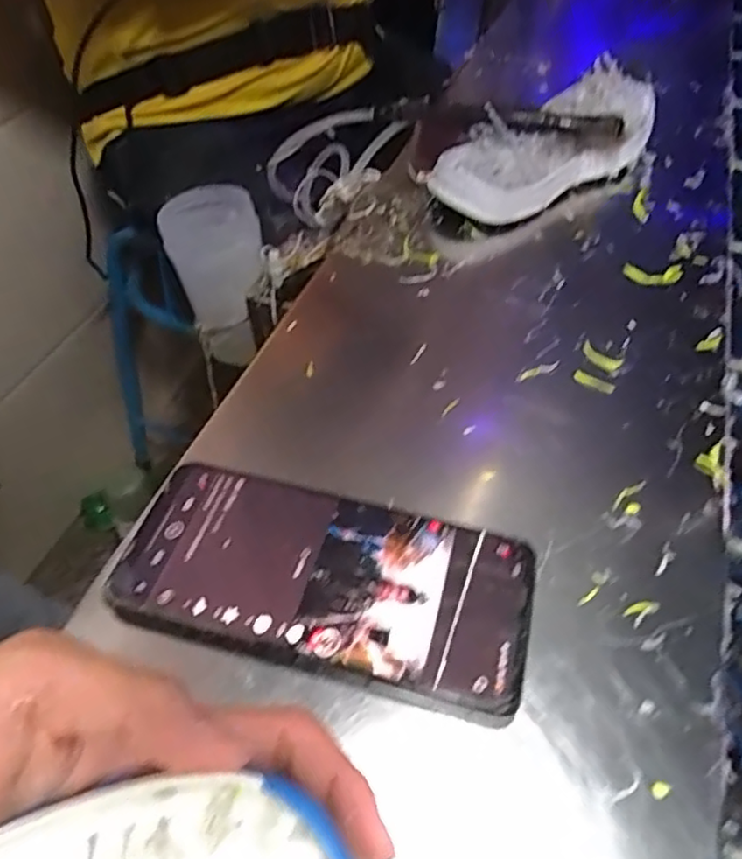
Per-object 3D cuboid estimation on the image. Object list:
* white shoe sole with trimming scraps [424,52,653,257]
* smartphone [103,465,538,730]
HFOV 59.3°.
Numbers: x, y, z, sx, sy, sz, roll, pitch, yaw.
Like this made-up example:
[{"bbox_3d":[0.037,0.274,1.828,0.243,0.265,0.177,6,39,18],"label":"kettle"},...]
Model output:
[{"bbox_3d":[0.125,-0.198,0.461,0.089,0.046,0.229,36,59,25],"label":"white shoe sole with trimming scraps"},{"bbox_3d":[-0.018,0.059,0.257,0.157,0.011,0.071,13,52,10],"label":"smartphone"}]

